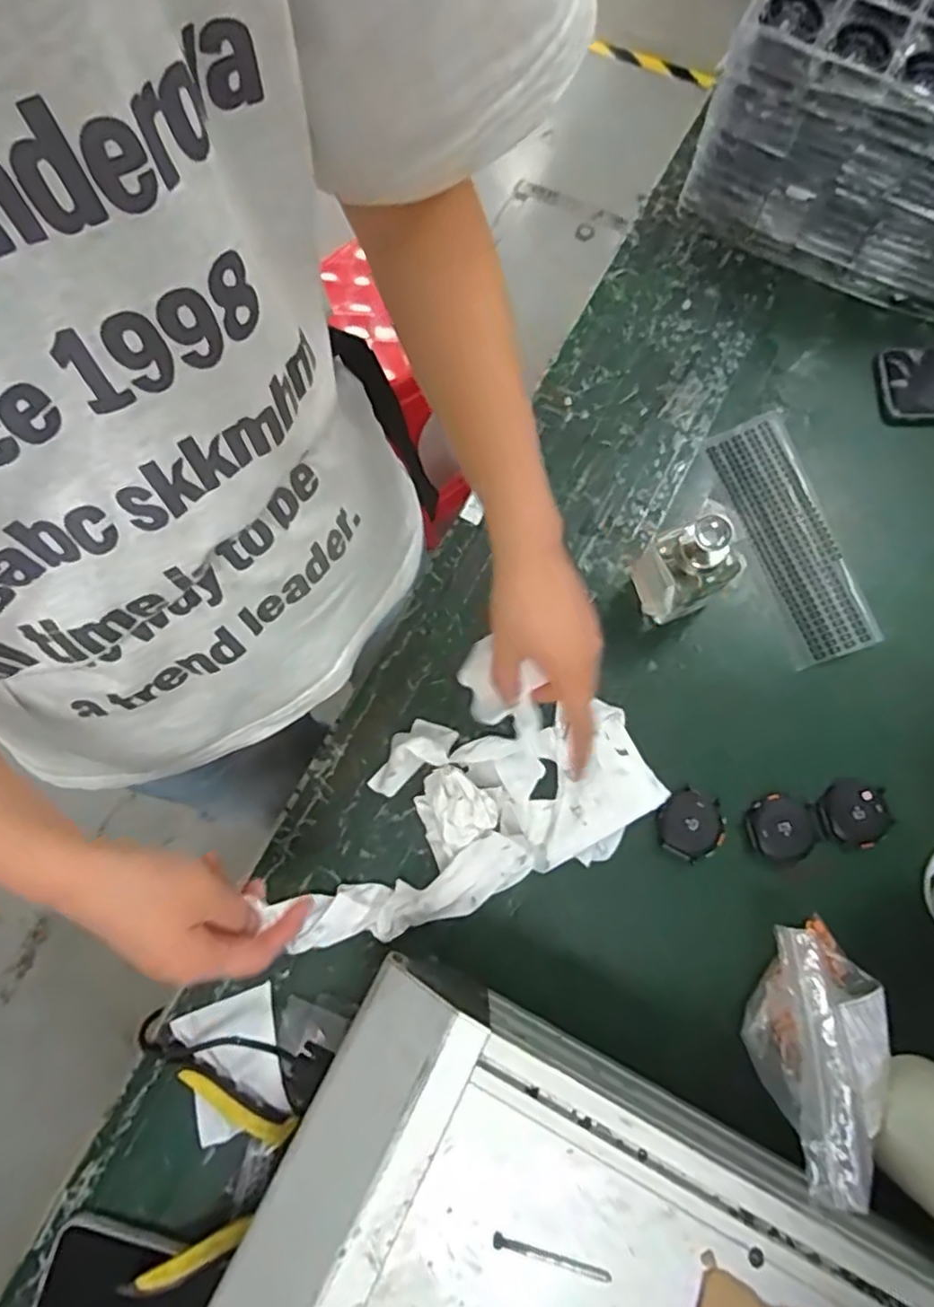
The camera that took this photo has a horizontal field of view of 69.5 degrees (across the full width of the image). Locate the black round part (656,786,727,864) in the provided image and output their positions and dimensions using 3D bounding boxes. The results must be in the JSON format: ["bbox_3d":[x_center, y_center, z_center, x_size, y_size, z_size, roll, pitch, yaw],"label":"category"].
[{"bbox_3d":[0.174,0.134,0.523,0.050,0.008,0.051,0,74,1],"label":"black round part"}]

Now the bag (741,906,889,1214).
[{"bbox_3d":[0.239,0.256,0.438,0.081,0.100,0.139,11,75,5],"label":"bag"}]

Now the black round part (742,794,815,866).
[{"bbox_3d":[0.243,0.136,0.520,0.049,0.007,0.050,0,74,1],"label":"black round part"}]

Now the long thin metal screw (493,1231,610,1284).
[{"bbox_3d":[0.042,0.302,0.335,0.059,0.004,0.006,14,75,5],"label":"long thin metal screw"}]

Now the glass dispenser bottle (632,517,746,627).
[{"bbox_3d":[0.174,-0.069,0.524,0.059,0.121,0.052,-21,75,-4],"label":"glass dispenser bottle"}]

